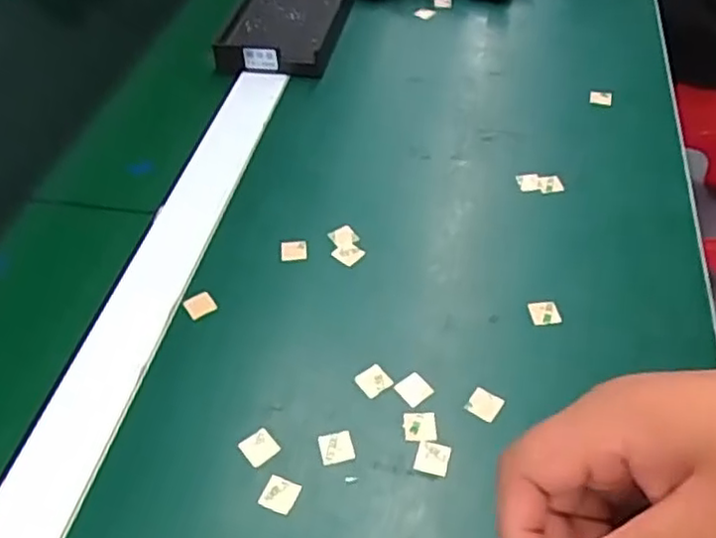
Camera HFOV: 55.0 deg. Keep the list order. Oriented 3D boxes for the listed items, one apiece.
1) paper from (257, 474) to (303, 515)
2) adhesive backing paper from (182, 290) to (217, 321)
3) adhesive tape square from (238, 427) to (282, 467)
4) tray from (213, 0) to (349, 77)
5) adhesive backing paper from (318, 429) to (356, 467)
[{"bbox_3d":[-0.036,0.104,0.317,0.016,0.004,0.016,17,49,15],"label":"paper"},{"bbox_3d":[-0.091,0.021,0.396,0.015,0.004,0.015,-32,62,-17],"label":"adhesive backing paper"},{"bbox_3d":[-0.048,0.086,0.334,0.016,0.004,0.016,-30,55,-27],"label":"adhesive tape square"},{"bbox_3d":[-0.064,-0.215,0.597,0.090,0.027,0.139,8,48,9],"label":"tray"},{"bbox_3d":[-0.010,0.085,0.331,0.016,0.004,0.016,-9,48,-6],"label":"adhesive backing paper"}]

